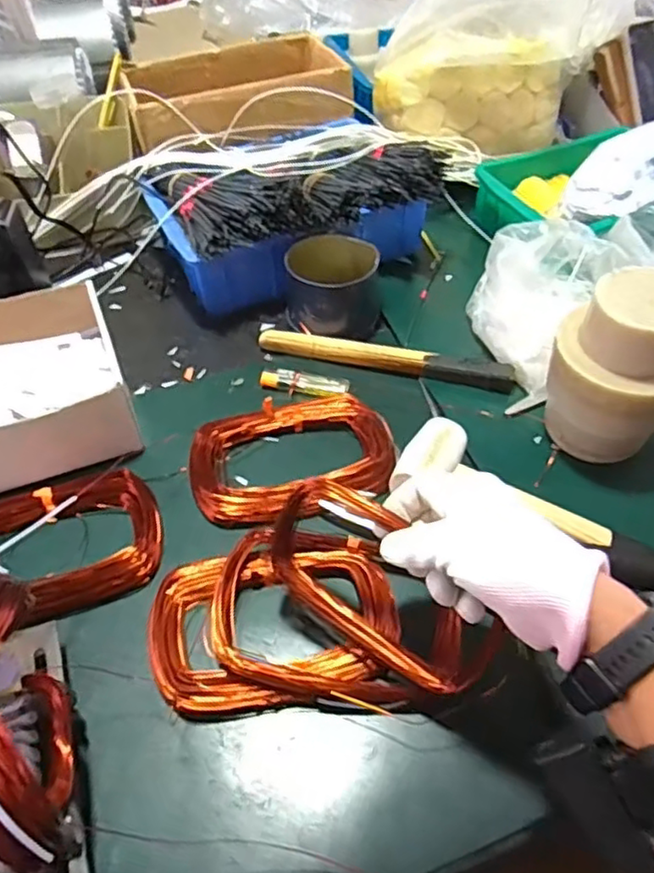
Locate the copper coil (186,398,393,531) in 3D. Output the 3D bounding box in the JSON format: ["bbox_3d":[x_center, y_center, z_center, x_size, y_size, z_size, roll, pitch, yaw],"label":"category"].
[{"bbox_3d":[-0.032,0.019,0.567,0.173,0.024,0.113,-12,51,-10],"label":"copper coil"}]

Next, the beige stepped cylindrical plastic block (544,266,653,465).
[{"bbox_3d":[0.240,-0.052,0.538,0.103,0.151,0.094,0,50,0],"label":"beige stepped cylindrical plastic block"}]

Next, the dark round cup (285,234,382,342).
[{"bbox_3d":[0.007,-0.155,0.681,0.097,0.076,0.098,0,50,0],"label":"dark round cup"}]

